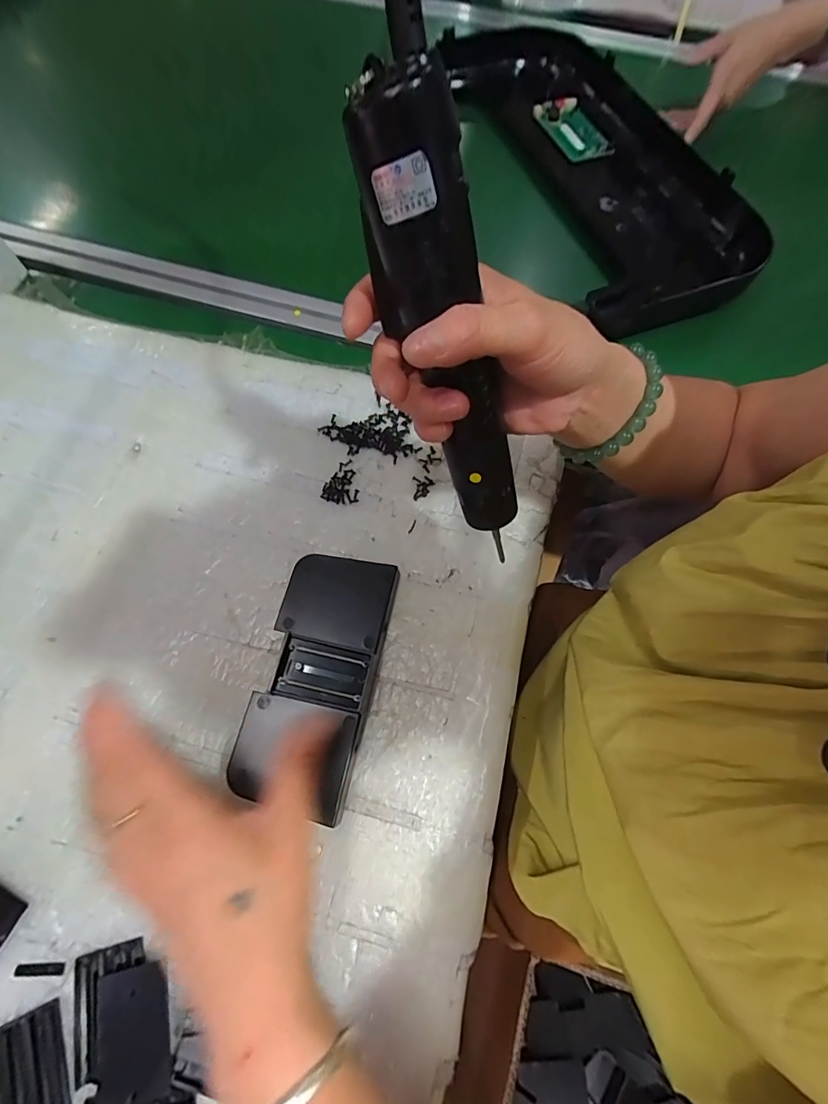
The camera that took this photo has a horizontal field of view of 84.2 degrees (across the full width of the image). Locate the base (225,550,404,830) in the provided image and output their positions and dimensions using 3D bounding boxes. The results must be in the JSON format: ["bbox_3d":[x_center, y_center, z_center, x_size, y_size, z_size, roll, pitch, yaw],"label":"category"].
[{"bbox_3d":[-0.063,0.080,0.309,0.073,0.025,0.160,12,68,3],"label":"base"}]

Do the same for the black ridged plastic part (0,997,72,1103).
[{"bbox_3d":[-0.199,0.272,0.237,0.035,0.006,0.054,-21,70,-10],"label":"black ridged plastic part"}]

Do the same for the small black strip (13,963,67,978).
[{"bbox_3d":[-0.209,0.233,0.255,0.026,0.004,0.006,2,68,-1],"label":"small black strip"}]

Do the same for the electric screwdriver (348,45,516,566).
[{"bbox_3d":[0.019,-0.088,0.215,0.034,0.200,0.035,-39,44,-15],"label":"electric screwdriver"}]

